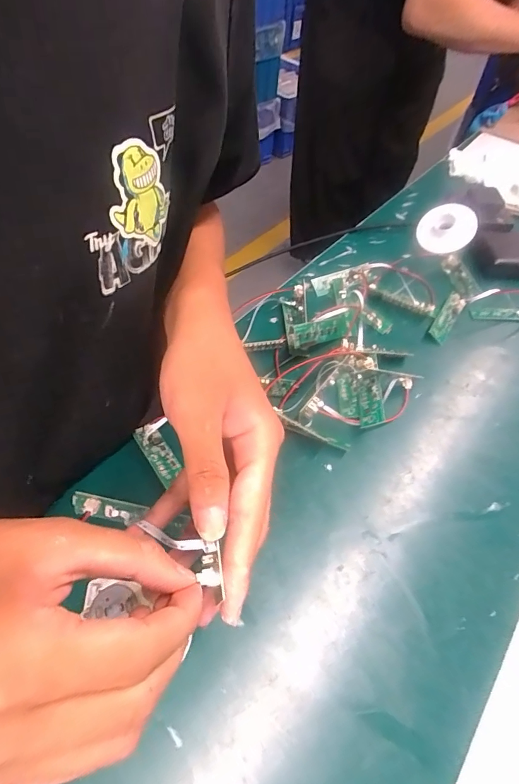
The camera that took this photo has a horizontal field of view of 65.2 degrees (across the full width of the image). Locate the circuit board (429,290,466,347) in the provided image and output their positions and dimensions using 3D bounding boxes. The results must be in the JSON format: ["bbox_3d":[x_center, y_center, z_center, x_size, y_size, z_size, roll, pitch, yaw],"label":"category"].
[{"bbox_3d":[0.210,-0.085,0.453,0.020,0.006,0.078,33,63,13],"label":"circuit board"}]

